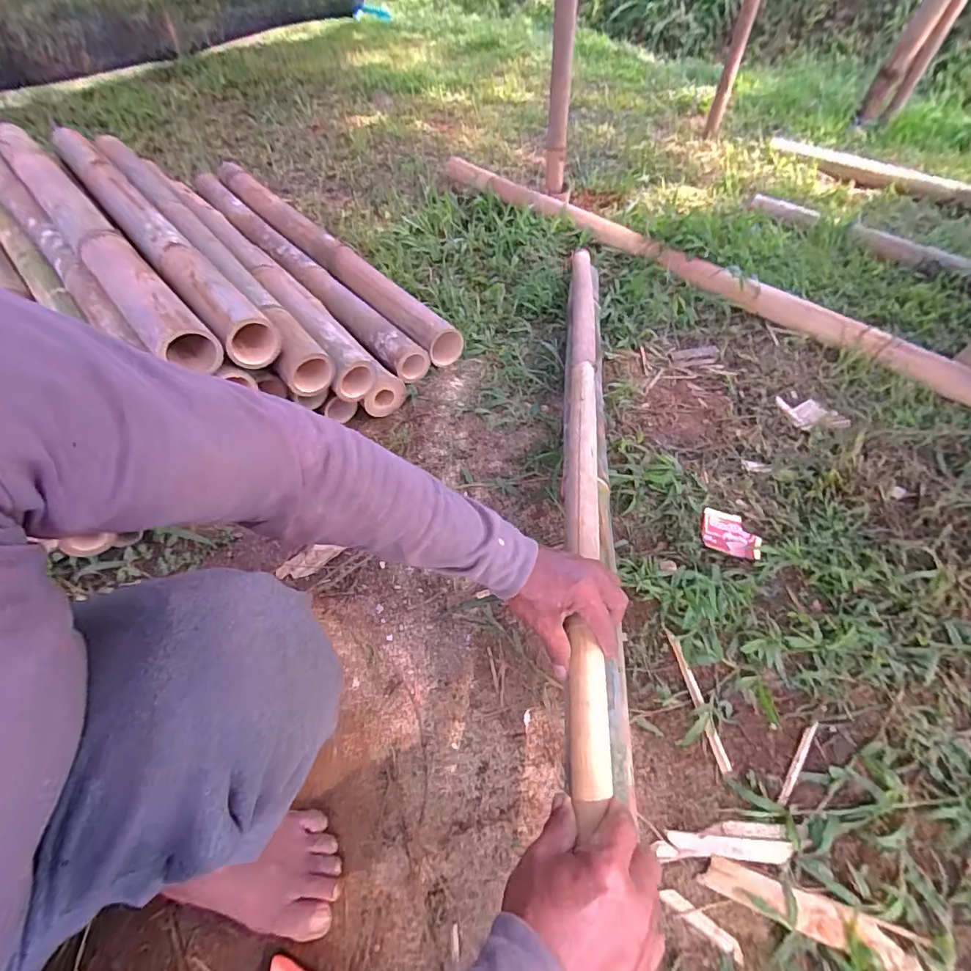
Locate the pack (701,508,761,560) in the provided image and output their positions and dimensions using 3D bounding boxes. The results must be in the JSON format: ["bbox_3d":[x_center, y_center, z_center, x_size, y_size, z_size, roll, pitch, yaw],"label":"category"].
[{"bbox_3d":[0.377,0.073,0.731,0.083,0.009,0.072,15,55,13],"label":"pack"}]

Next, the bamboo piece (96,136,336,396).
[{"bbox_3d":[-0.649,-0.551,1.025,0.073,0.074,1.183,-33,60,-23],"label":"bamboo piece"}]

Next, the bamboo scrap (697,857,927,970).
[{"bbox_3d":[0.324,0.429,0.476,0.195,0.015,0.035,17,56,15],"label":"bamboo scrap"}]

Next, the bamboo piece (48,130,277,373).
[{"bbox_3d":[-0.690,-0.535,0.929,0.077,0.067,1.121,-34,60,-23],"label":"bamboo piece"}]

